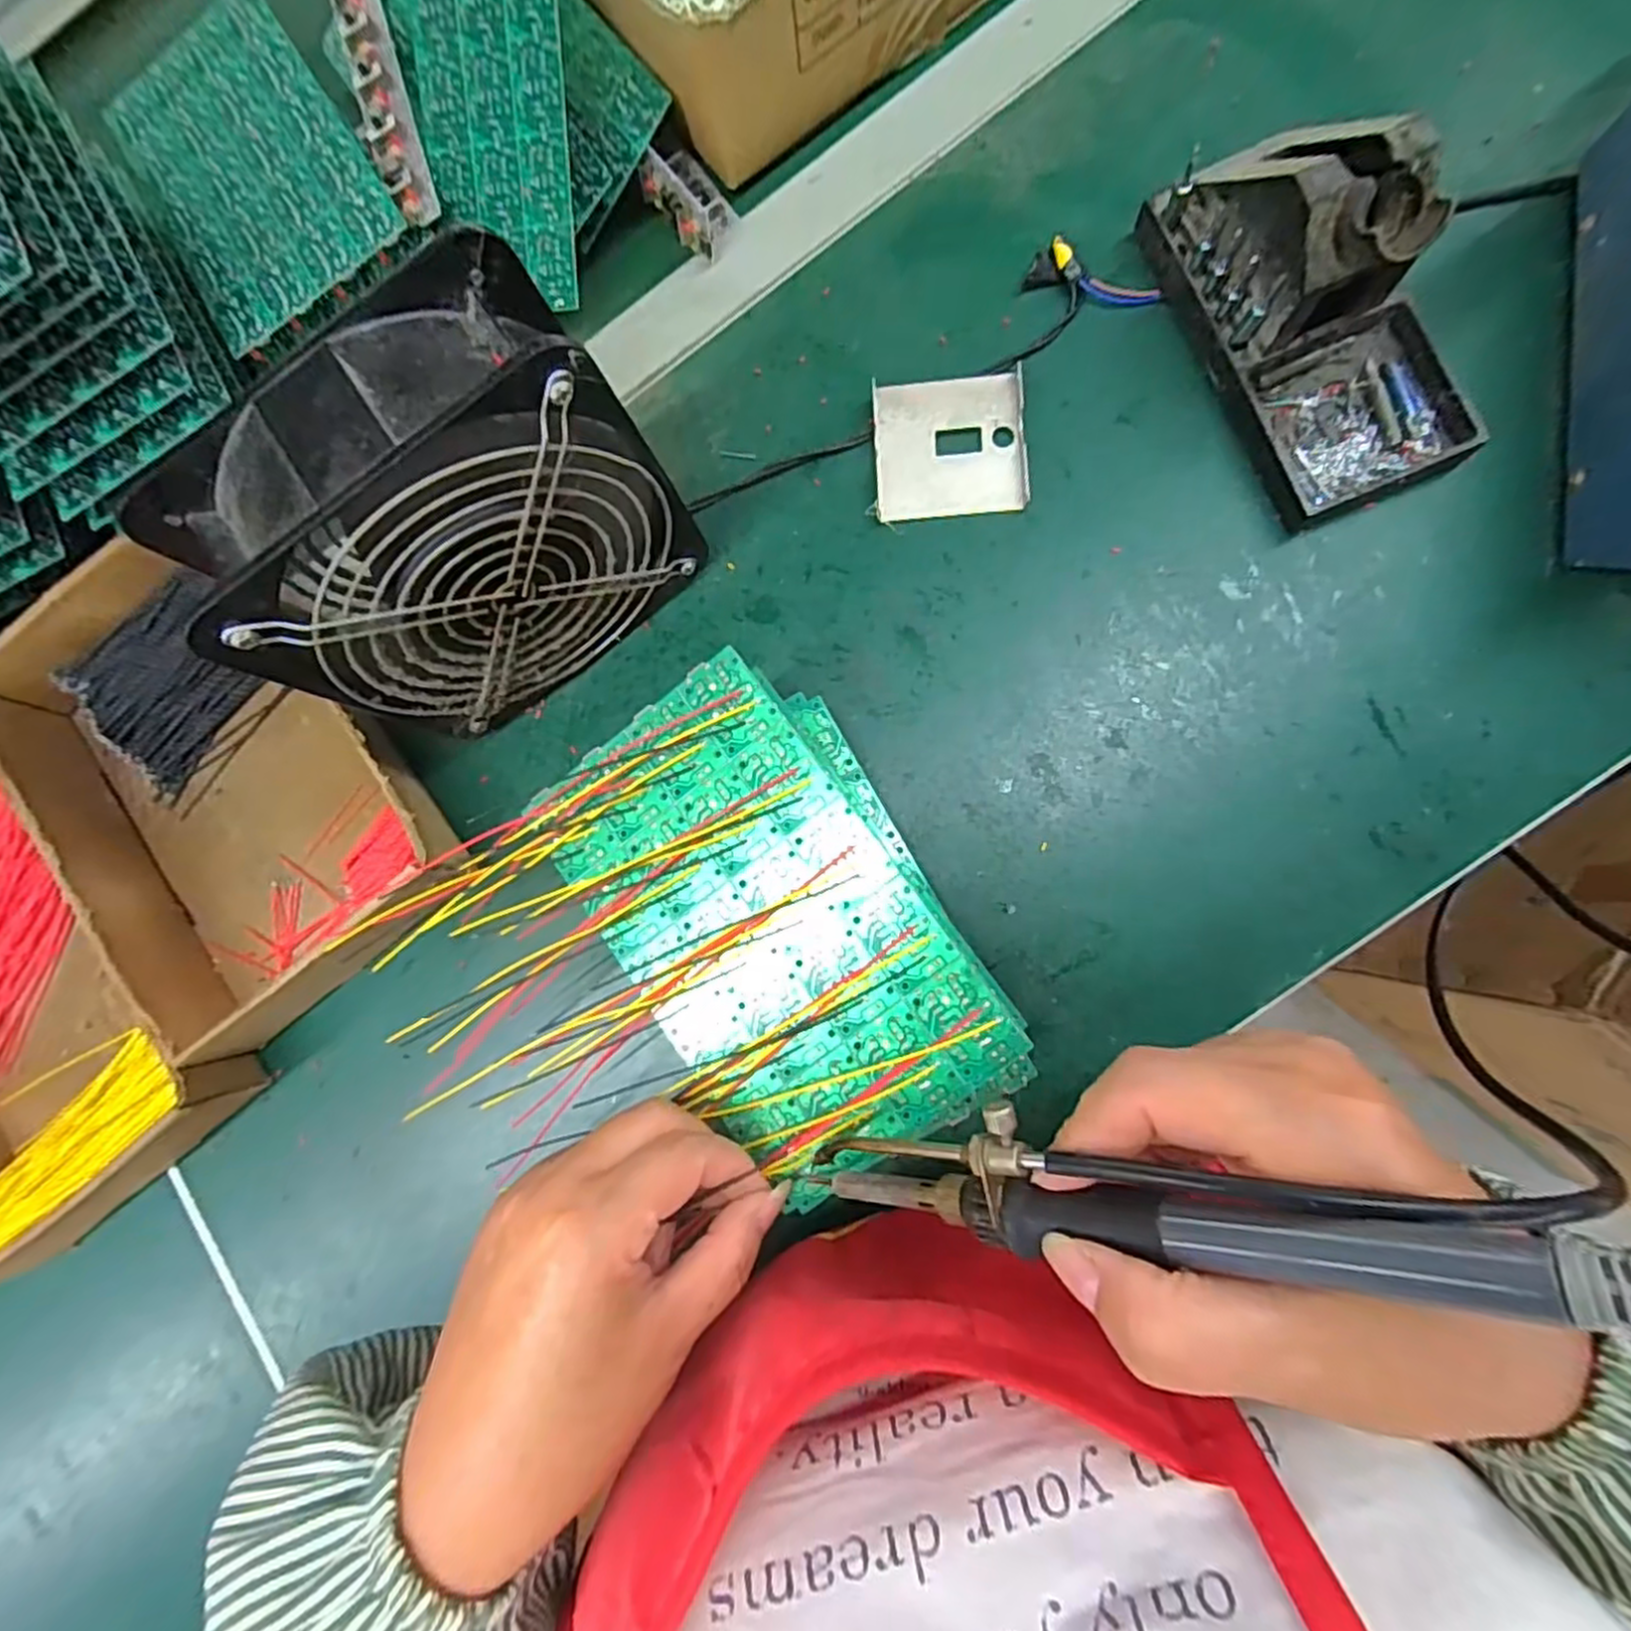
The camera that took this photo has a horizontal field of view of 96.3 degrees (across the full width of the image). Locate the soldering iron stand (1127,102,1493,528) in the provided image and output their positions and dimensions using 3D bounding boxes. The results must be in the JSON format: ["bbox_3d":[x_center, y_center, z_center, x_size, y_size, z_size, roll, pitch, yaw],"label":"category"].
[{"bbox_3d":[0.209,-0.212,0.291,0.080,0.070,0.158,-21,82,5],"label":"soldering iron stand"}]

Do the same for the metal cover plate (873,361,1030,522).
[{"bbox_3d":[0.063,-0.174,0.342,0.069,0.008,0.066,-3,84,7],"label":"metal cover plate"}]

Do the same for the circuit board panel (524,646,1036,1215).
[{"bbox_3d":[-0.015,0.038,0.264,0.112,0.005,0.182,-34,81,3],"label":"circuit board panel"}]

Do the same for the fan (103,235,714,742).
[{"bbox_3d":[-0.131,-0.106,0.288,0.146,0.153,0.059,-36,81,3],"label":"fan"}]

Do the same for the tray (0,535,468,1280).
[{"bbox_3d":[-0.344,0.039,0.355,0.248,0.046,0.301,44,91,9],"label":"tray"}]

